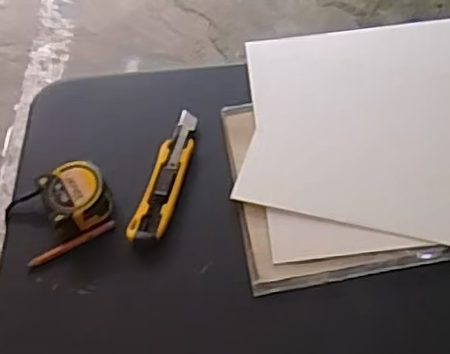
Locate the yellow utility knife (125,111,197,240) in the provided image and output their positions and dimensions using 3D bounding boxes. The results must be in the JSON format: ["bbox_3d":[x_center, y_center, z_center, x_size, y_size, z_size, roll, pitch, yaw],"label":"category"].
[{"bbox_3d":[-0.059,-0.002,0.690,0.033,0.023,0.161,11,57,13],"label":"yellow utility knife"}]

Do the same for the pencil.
[{"bbox_3d":[-0.151,0.066,0.657,0.090,0.010,0.008,-29,57,-14],"label":"pencil"}]

